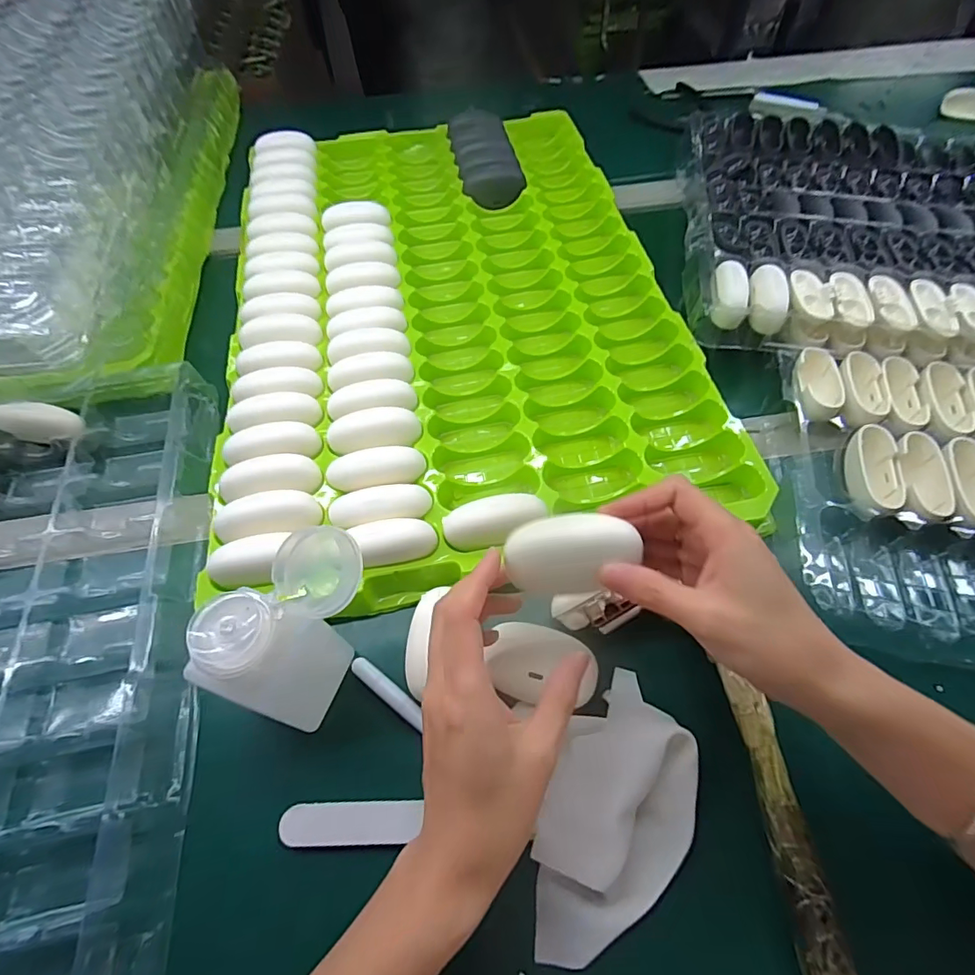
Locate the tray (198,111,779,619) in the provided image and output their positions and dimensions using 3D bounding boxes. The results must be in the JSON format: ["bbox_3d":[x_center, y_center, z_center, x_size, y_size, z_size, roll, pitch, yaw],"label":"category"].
[{"bbox_3d":[-0.037,-0.189,0.463,0.383,0.037,0.576,-10,60,-4],"label":"tray"}]

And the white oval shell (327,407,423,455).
[{"bbox_3d":[-0.083,-0.043,0.364,0.066,0.022,0.026,-10,60,-4],"label":"white oval shell"}]

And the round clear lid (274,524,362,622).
[{"bbox_3d":[-0.080,0.042,0.240,0.042,0.012,0.043,0,91,12],"label":"round clear lid"}]

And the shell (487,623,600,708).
[{"bbox_3d":[0.034,0.105,0.290,0.062,0.019,0.042,9,60,7],"label":"shell"}]

